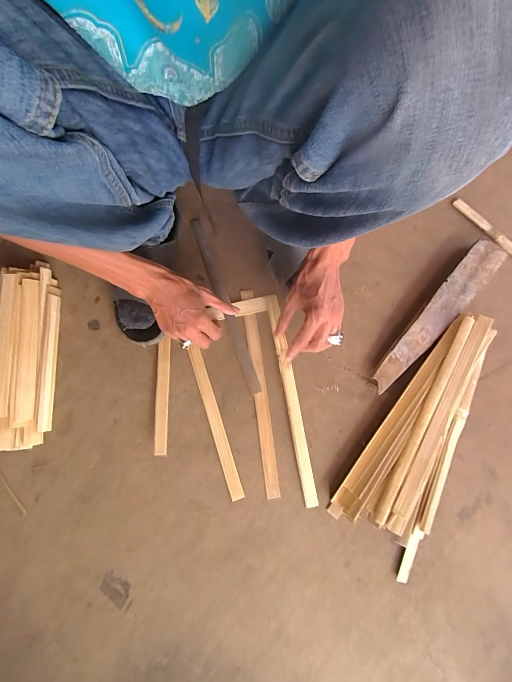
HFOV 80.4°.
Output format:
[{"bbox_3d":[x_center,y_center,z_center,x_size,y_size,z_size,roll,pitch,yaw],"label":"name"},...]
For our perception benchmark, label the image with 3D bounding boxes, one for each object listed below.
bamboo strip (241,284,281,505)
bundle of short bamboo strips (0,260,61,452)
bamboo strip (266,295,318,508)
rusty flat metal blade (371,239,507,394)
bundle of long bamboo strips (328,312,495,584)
[{"bbox_3d":[0.005,0.077,0.508,0.022,0.004,0.343,-7,80,-1],"label":"bamboo strip"},{"bbox_3d":[-0.388,0.016,0.497,0.103,0.045,0.311,0,80,0],"label":"bundle of short bamboo strips"},{"bbox_3d":[0.057,0.088,0.500,0.022,0.007,0.342,-10,79,-1],"label":"bamboo strip"},{"bbox_3d":[0.308,-0.046,0.520,0.051,0.030,0.323,42,82,7],"label":"rusty flat metal blade"},{"bbox_3d":[0.261,0.134,0.477,0.140,0.034,0.383,28,81,5],"label":"bundle of long bamboo strips"}]

